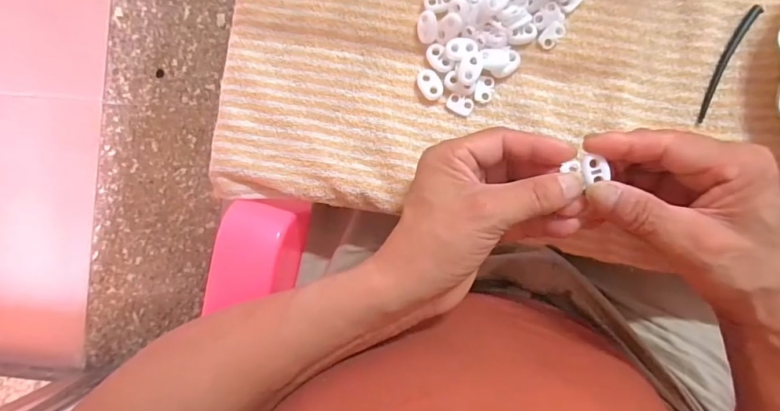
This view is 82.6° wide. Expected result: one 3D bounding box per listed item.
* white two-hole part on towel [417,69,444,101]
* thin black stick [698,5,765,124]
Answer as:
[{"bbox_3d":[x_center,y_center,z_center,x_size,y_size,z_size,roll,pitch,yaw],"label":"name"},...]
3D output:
[{"bbox_3d":[0.028,-0.086,0.316,0.016,0.005,0.023,-23,88,2],"label":"white two-hole part on towel"},{"bbox_3d":[0.231,-0.099,0.305,0.011,0.004,0.086,28,91,3],"label":"thin black stick"}]

